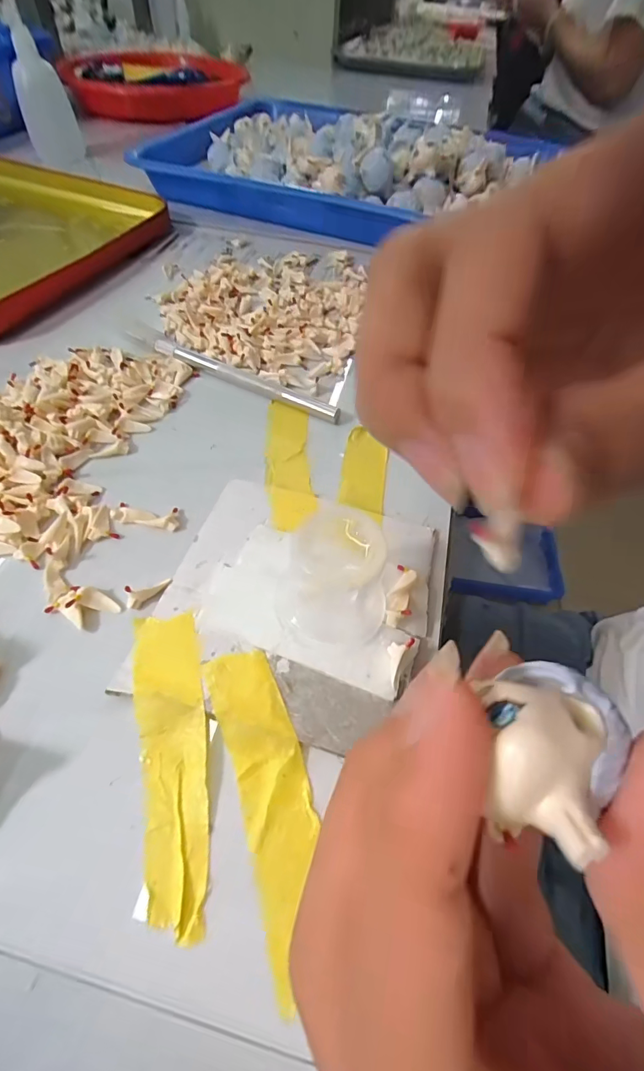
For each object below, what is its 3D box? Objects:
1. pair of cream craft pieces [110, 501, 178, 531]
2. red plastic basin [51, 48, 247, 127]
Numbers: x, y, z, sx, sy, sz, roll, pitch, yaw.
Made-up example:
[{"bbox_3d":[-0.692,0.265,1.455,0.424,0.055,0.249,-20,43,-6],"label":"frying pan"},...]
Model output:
[{"bbox_3d":[-0.070,-0.008,0.175,0.026,0.005,0.010,4,54,-1],"label":"pair of cream craft pieces"},{"bbox_3d":[-0.191,-0.549,0.534,0.186,0.036,0.186,2,54,-2],"label":"red plastic basin"}]

